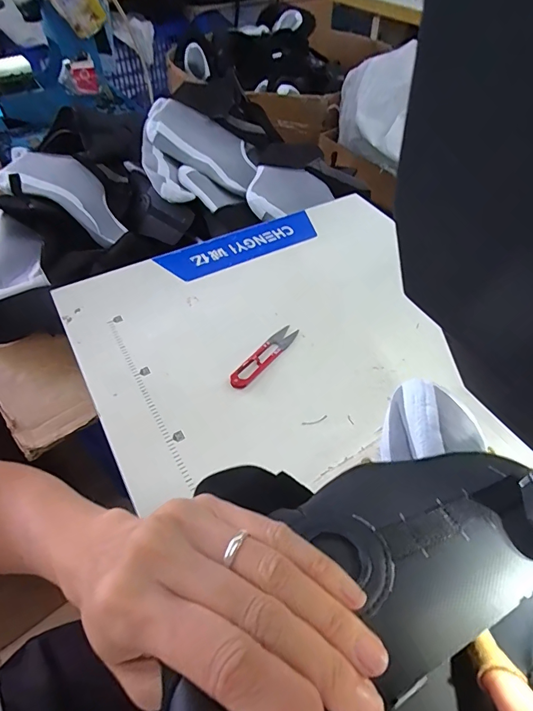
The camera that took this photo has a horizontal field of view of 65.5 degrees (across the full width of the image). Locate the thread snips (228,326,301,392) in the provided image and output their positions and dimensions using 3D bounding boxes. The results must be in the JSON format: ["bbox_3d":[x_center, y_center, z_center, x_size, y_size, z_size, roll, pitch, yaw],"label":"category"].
[{"bbox_3d":[-0.001,-0.001,0.509,0.025,0.009,0.119,32,57,23],"label":"thread snips"}]

